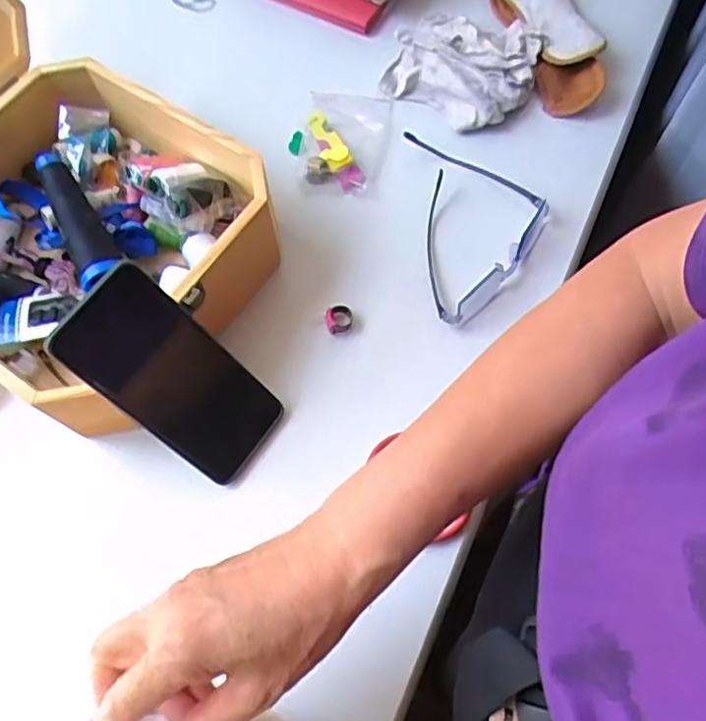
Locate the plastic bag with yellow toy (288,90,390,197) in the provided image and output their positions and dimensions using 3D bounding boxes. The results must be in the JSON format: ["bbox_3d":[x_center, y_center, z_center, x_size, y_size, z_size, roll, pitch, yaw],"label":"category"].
[{"bbox_3d":[-0.012,-0.201,0.568,0.082,0.017,0.111,7,69,4],"label":"plastic bag with yellow toy"}]

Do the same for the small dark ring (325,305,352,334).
[{"bbox_3d":[-0.011,-0.033,0.507,0.021,0.013,0.020,0,68,1],"label":"small dark ring"}]

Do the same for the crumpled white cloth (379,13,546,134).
[{"bbox_3d":[0.099,-0.276,0.584,0.139,0.032,0.117,25,71,11],"label":"crumpled white cloth"}]

